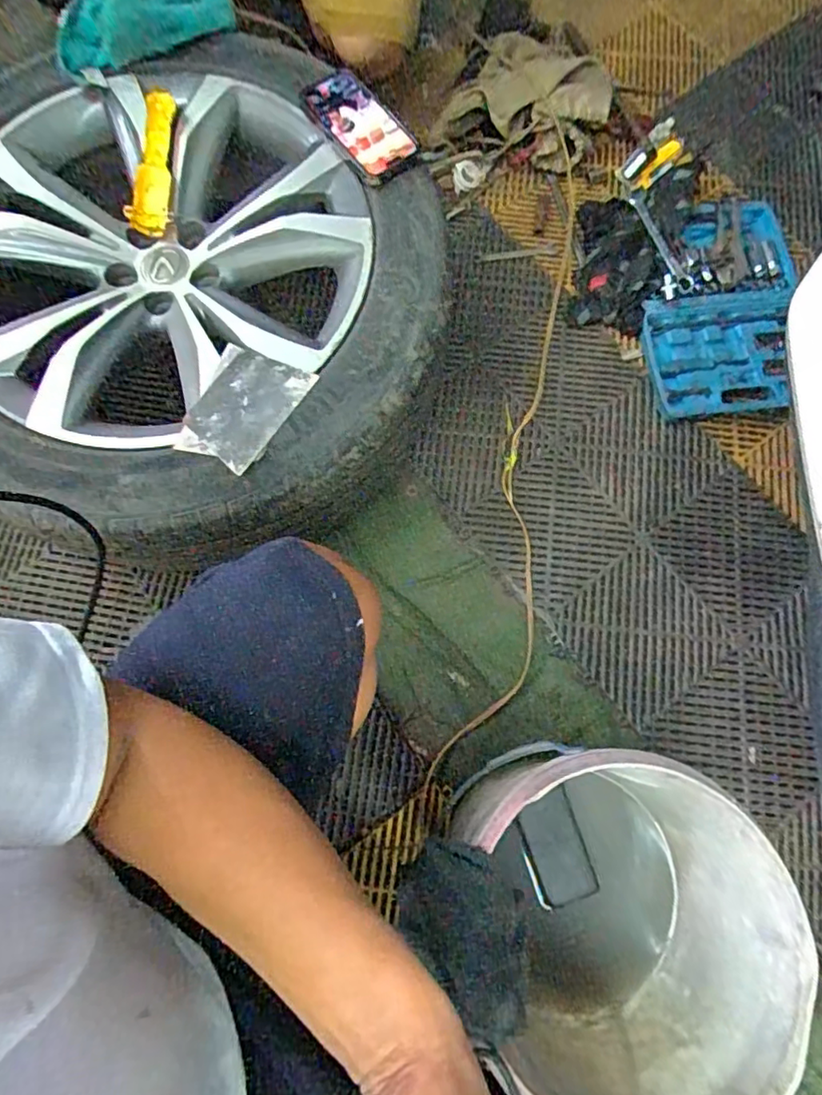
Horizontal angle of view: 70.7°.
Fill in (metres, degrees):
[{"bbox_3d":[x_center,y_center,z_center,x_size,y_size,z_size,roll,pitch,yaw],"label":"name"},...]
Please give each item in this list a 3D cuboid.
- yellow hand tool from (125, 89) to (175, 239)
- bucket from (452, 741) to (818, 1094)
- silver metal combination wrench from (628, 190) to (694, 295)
[{"bbox_3d":[-0.331,-0.498,0.751,0.051,0.033,0.175,11,99,4],"label":"yellow hand tool"},{"bbox_3d":[0.189,0.354,0.604,0.281,0.266,0.299,0,76,1],"label":"bucket"},{"bbox_3d":[0.416,-0.516,0.967,0.036,0.017,0.215,-20,77,-3],"label":"silver metal combination wrench"}]

